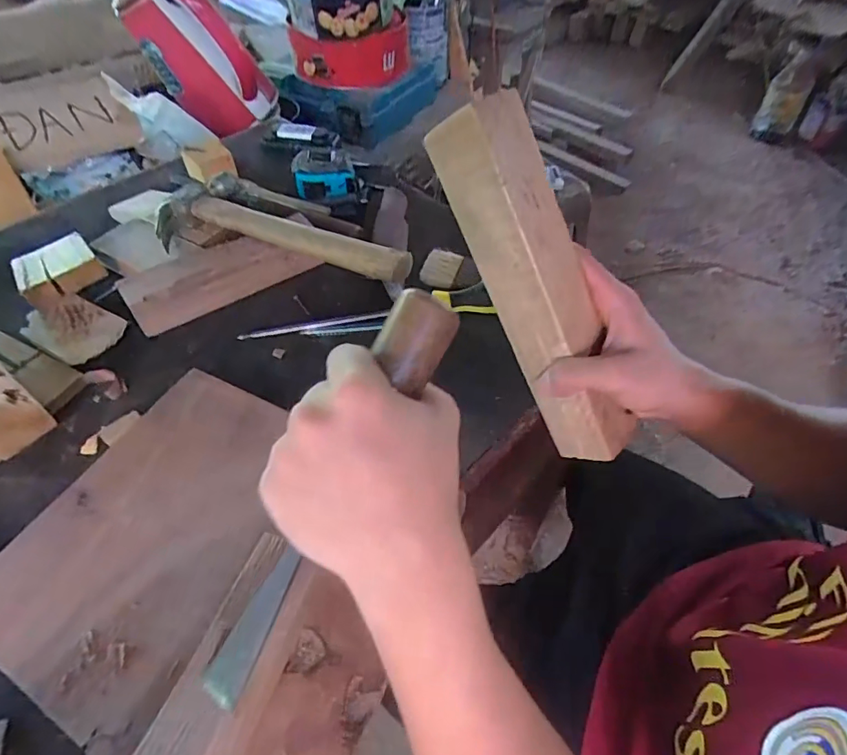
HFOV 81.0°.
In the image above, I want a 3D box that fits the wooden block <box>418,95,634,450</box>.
[{"bbox_3d":[0.078,-0.054,0.324,0.045,0.238,0.052,-35,21,-24],"label":"wooden block"}]

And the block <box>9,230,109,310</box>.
[{"bbox_3d":[-0.356,-0.105,0.482,0.071,0.023,0.064,-37,59,-26],"label":"block"}]

